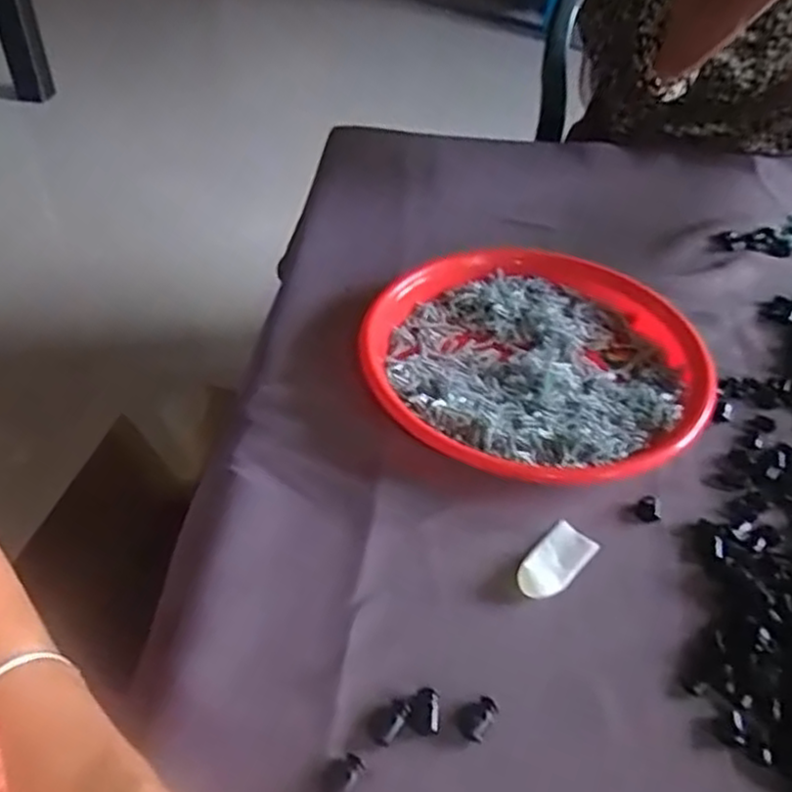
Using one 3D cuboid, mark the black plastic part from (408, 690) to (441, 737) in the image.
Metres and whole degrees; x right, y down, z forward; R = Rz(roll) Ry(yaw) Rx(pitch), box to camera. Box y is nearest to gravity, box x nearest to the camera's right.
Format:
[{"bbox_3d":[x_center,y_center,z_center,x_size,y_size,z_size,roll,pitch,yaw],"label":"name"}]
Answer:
[{"bbox_3d":[0.014,0.150,0.350,0.014,0.007,0.019,1,43,0],"label":"black plastic part"}]

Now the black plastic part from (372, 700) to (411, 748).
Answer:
[{"bbox_3d":[-0.002,0.155,0.348,0.010,0.004,0.023,26,49,24],"label":"black plastic part"}]

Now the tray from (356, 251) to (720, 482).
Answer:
[{"bbox_3d":[0.100,-0.026,0.525,0.238,0.029,0.233,-24,49,-24],"label":"tray"}]

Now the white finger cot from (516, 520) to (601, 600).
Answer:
[{"bbox_3d":[0.091,0.094,0.418,0.028,0.009,0.057,29,50,26],"label":"white finger cot"}]

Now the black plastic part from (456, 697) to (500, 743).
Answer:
[{"bbox_3d":[0.039,0.153,0.350,0.016,0.007,0.021,32,52,29],"label":"black plastic part"}]

